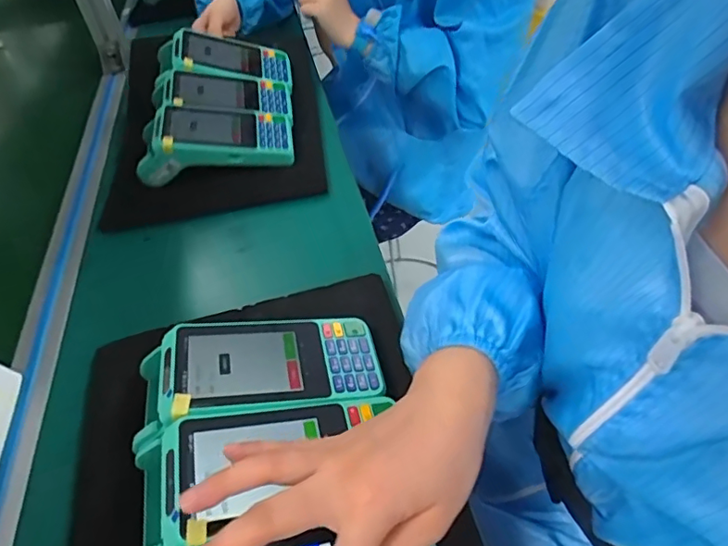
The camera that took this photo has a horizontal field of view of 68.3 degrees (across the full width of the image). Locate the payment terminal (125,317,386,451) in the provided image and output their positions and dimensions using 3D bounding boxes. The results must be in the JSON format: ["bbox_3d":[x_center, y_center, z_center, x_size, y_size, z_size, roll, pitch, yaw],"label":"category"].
[{"bbox_3d":[-0.072,0.075,0.384,0.166,0.065,0.078,-13,46,-6],"label":"payment terminal"}]

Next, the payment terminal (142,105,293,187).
[{"bbox_3d":[-0.174,-0.156,0.627,0.179,0.056,0.079,-10,46,-4],"label":"payment terminal"}]

